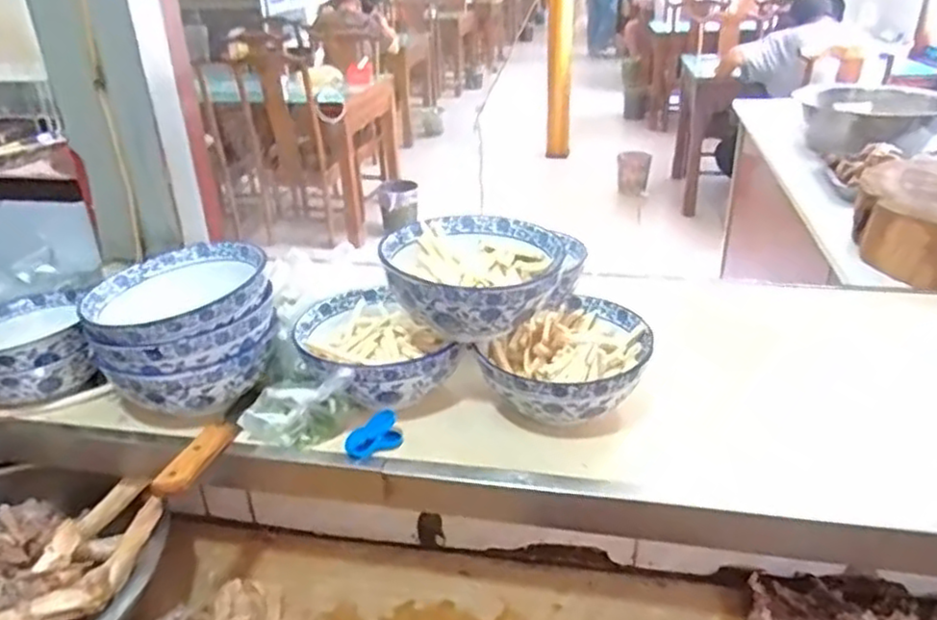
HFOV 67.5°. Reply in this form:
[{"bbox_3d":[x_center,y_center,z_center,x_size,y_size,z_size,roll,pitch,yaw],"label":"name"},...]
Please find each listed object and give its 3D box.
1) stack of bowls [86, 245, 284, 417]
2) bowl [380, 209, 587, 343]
[{"bbox_3d":[-0.314,0.026,0.795,0.182,0.140,0.192,-11,29,-18],"label":"stack of bowls"},{"bbox_3d":[0.008,-0.035,0.761,0.180,0.077,0.191,-8,28,-11],"label":"bowl"}]

